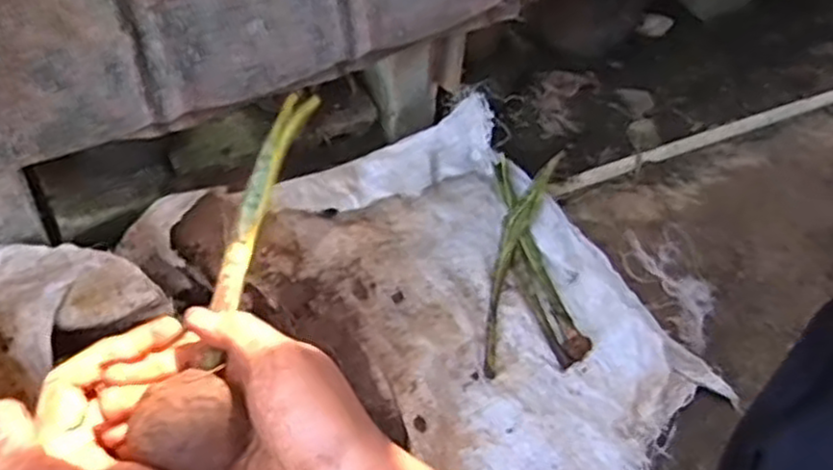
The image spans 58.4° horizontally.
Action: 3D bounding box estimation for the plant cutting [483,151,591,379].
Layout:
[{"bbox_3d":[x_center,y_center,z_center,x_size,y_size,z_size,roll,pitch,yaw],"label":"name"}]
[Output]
[{"bbox_3d":[0.155,0.025,0.938,0.117,0.053,0.306,7,54,0],"label":"plant cutting"}]

